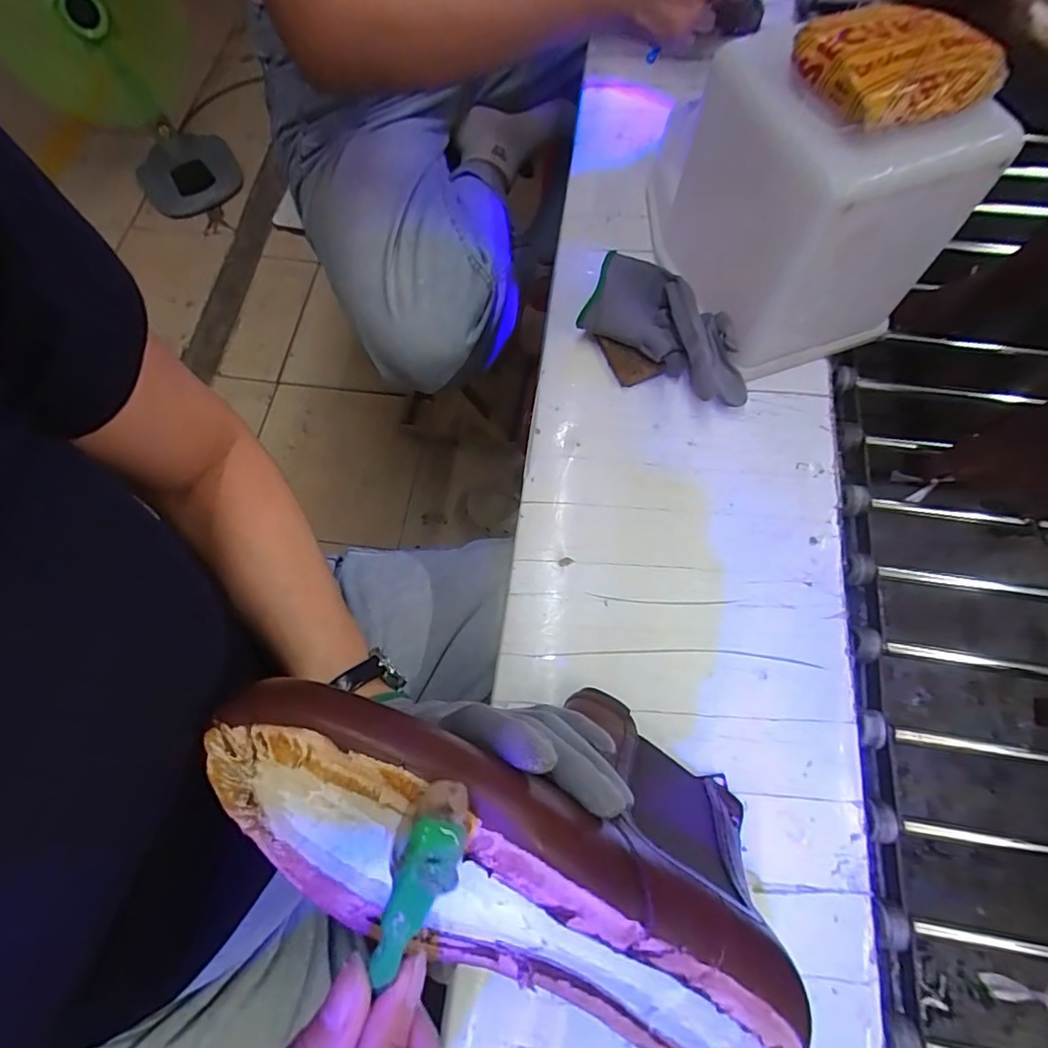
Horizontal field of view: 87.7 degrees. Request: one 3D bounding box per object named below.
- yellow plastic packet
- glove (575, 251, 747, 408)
[{"bbox_3d":[0.204,-0.253,0.299,0.085,0.019,0.080,-30,71,-9],"label":"yellow plastic packet"},{"bbox_3d":[0.114,-0.150,0.431,0.152,0.043,0.070,41,75,15],"label":"glove"}]

